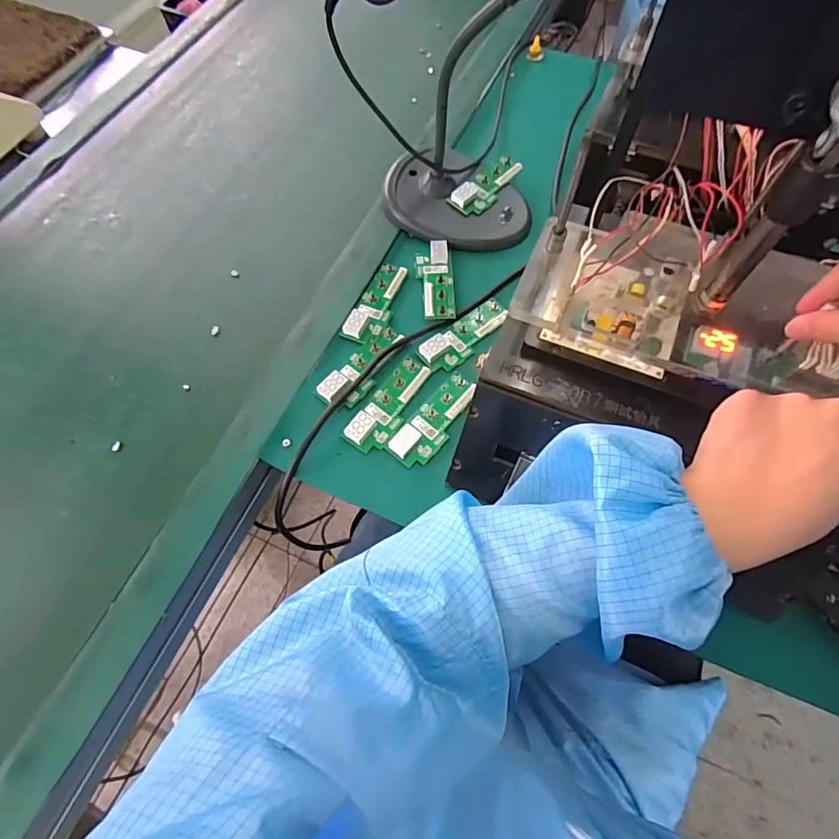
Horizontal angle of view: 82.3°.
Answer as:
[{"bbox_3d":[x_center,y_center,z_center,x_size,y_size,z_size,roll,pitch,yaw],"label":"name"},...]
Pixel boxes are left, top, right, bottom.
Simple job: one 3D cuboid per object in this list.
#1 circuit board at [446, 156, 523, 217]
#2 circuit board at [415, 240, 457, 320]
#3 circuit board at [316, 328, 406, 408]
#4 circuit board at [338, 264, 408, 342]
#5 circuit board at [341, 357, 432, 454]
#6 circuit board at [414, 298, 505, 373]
[{"bbox_3d":[0.076,-0.259,0.528,0.034,0.015,0.099,40,72,20],"label":"circuit board"},{"bbox_3d":[0.016,-0.142,0.490,0.037,0.008,0.099,-5,63,1],"label":"circuit board"},{"bbox_3d":[-0.052,-0.050,0.446,0.035,0.010,0.098,32,69,17],"label":"circuit board"},{"bbox_3d":[-0.042,-0.118,0.479,0.034,0.009,0.100,19,66,12],"label":"circuit board"},{"bbox_3d":[-0.026,-0.015,0.430,0.036,0.009,0.099,28,68,16],"label":"circuit board"},{"bbox_3d":[0.046,-0.081,0.463,0.102,0.008,0.036,-35,67,-14],"label":"circuit board"}]

